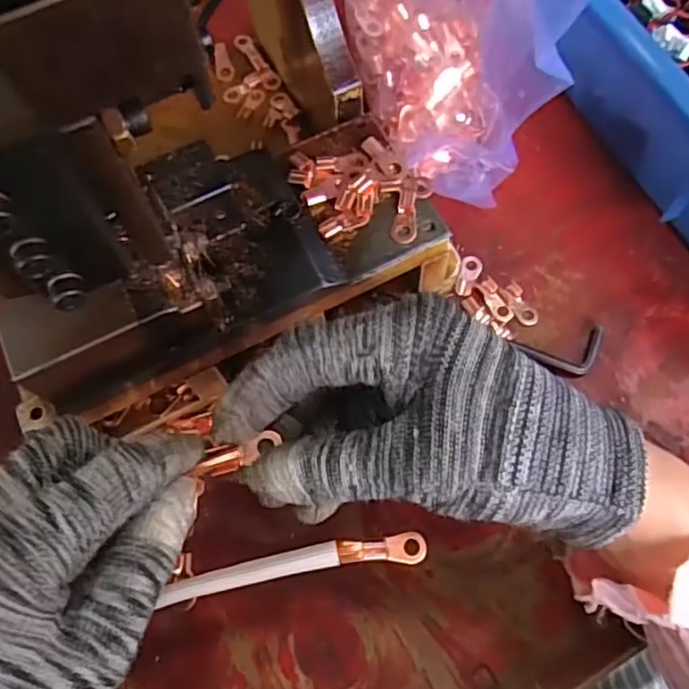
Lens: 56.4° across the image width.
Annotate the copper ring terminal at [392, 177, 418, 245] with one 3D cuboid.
[{"bbox_3d":[0.028,-0.065,0.303,0.011,0.005,0.037,1,69,2],"label":"copper ring terminal"}]

